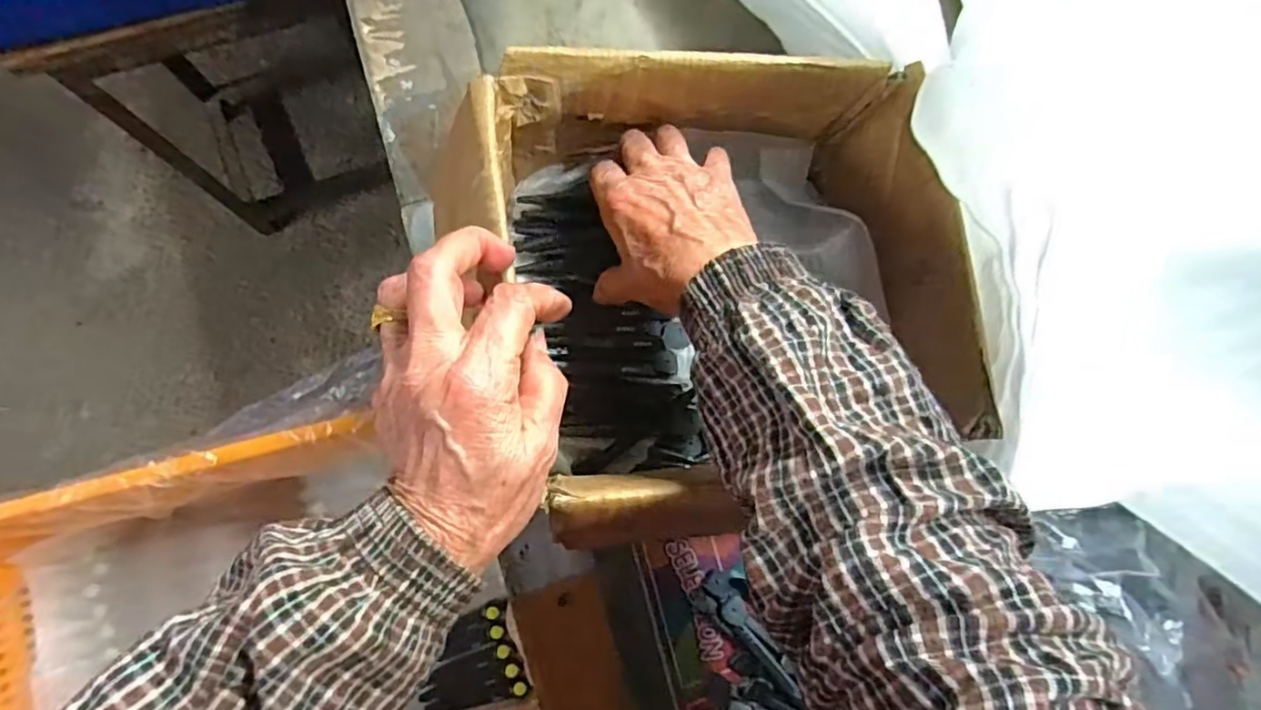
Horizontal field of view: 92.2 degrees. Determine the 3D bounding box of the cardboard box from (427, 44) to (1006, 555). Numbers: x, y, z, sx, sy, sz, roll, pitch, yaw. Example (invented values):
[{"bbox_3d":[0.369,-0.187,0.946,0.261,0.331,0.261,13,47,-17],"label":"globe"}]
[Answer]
[{"bbox_3d":[0.049,-0.050,0.348,0.232,0.110,0.216,-9,84,-6],"label":"cardboard box"}]

